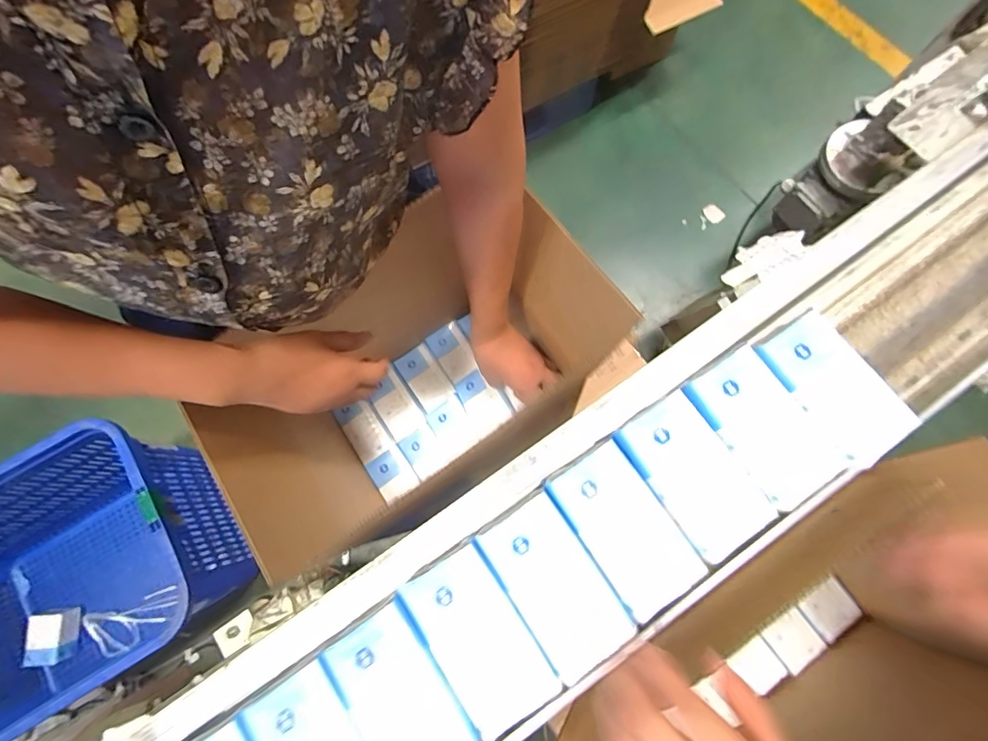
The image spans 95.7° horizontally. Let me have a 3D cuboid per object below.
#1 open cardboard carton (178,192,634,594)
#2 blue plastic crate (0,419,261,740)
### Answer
[{"bbox_3d":[-0.104,-0.005,0.592,0.414,0.309,0.270,-34,79,-7],"label":"open cardboard carton"},{"bbox_3d":[-1.007,0.499,1.066,0.709,0.412,0.505,-32,79,-6],"label":"blue plastic crate"}]

